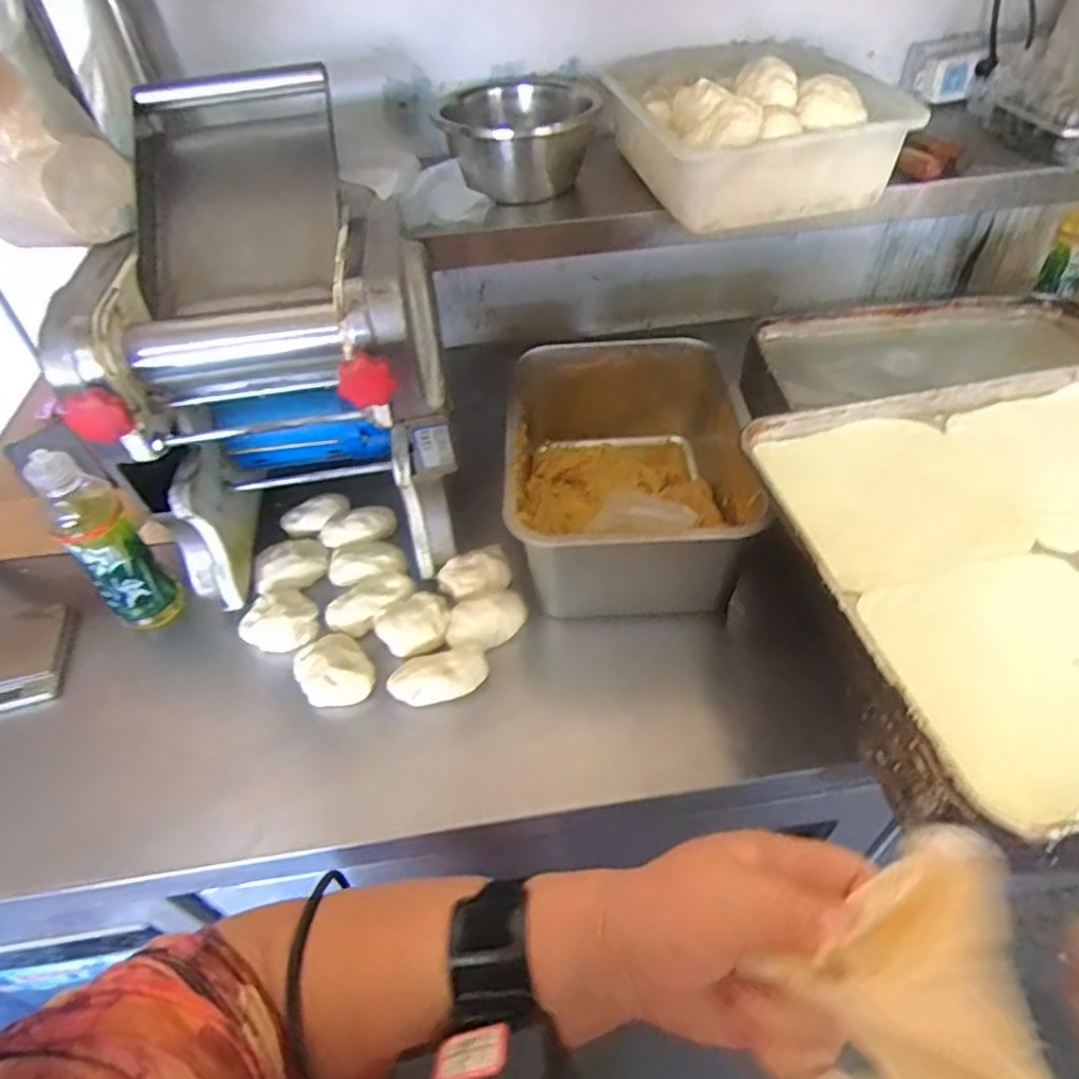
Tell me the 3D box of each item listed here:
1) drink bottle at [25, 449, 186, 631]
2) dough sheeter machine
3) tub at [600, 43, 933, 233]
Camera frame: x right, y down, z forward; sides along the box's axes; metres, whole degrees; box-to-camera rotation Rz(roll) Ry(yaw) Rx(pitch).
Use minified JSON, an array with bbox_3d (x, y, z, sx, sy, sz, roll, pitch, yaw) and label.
[{"bbox_3d":[-0.449,0.002,0.709,0.061,0.217,0.069,33,57,30],"label":"drink bottle"},{"bbox_3d":[-0.259,-0.198,0.709,0.286,0.386,0.372,-12,47,-7],"label":"dough sheeter machine"},{"bbox_3d":[0.238,-0.494,0.805,0.285,0.118,0.363,-7,46,-3],"label":"tub"}]

